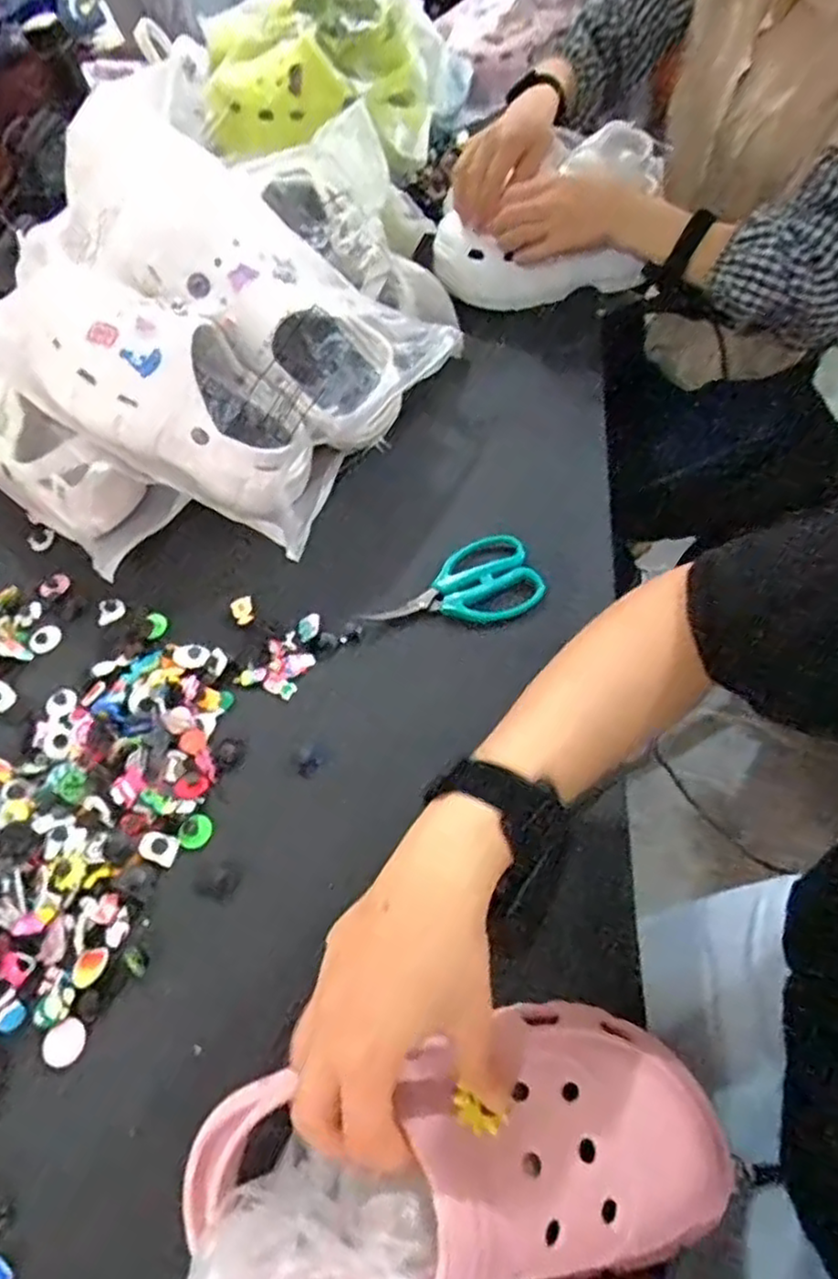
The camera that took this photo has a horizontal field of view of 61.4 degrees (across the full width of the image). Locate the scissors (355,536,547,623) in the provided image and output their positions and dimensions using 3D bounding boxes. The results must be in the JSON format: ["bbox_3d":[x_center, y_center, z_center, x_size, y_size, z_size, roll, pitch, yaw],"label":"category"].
[{"bbox_3d":[0.028,-0.042,0.598,0.146,0.013,0.074,-16,64,3],"label":"scissors"}]

